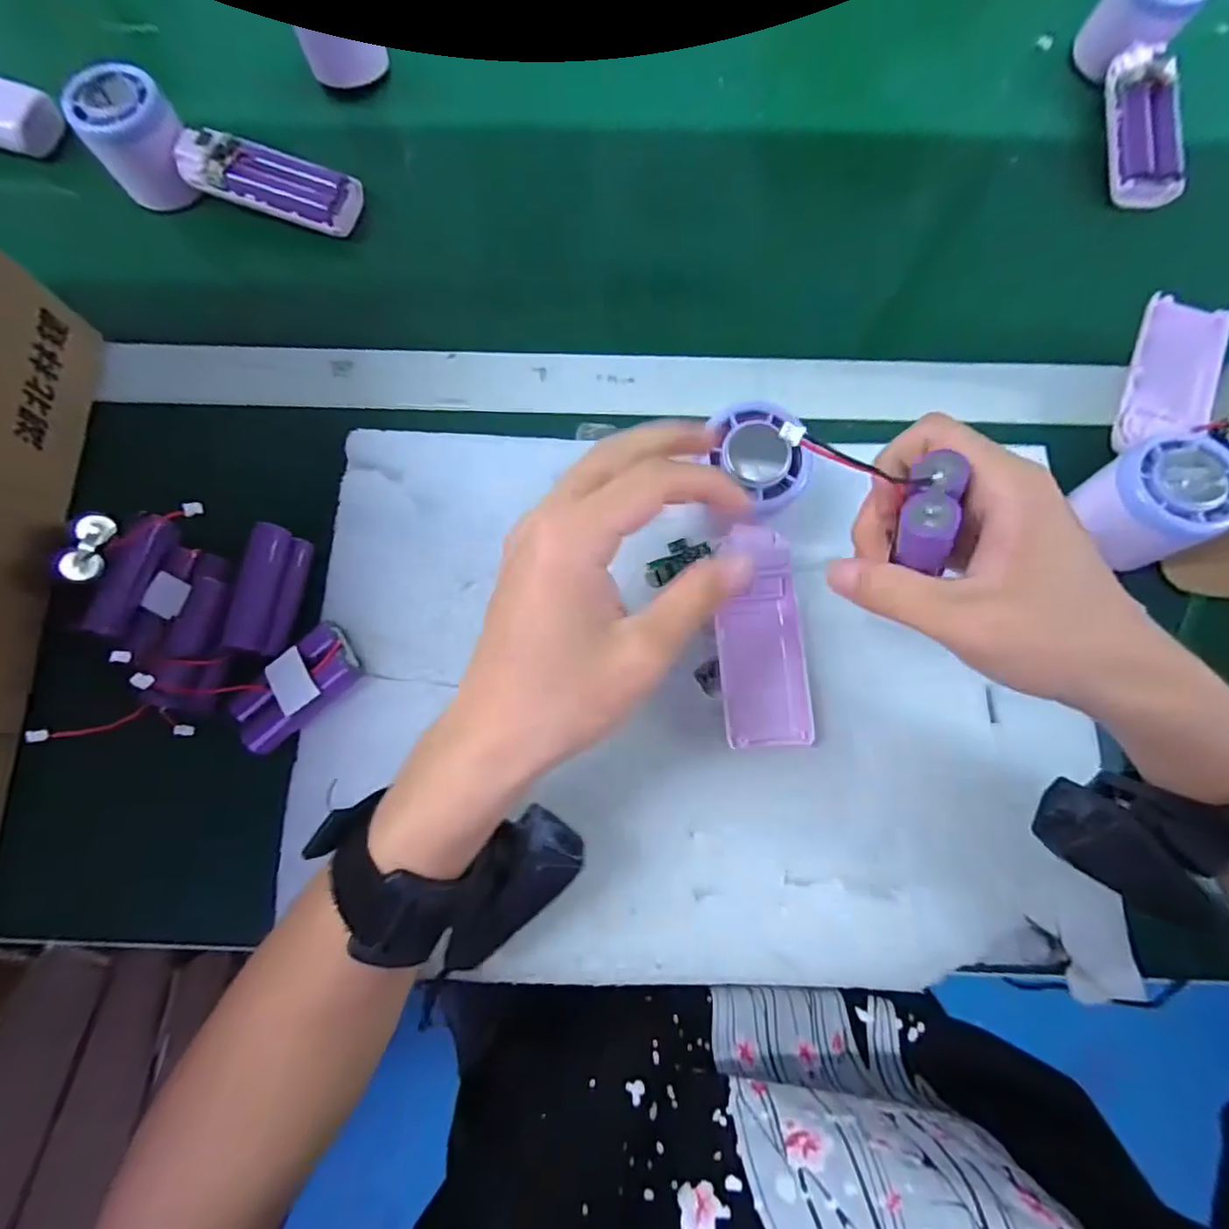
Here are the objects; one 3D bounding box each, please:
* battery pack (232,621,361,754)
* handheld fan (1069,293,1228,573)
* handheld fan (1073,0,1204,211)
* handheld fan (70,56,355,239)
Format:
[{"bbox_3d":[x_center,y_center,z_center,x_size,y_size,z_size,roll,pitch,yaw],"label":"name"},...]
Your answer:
[{"bbox_3d":[-0.162,0.039,0.299,0.032,0.023,0.070,43,81,10],"label":"battery pack"},{"bbox_3d":[0.302,-0.105,0.314,0.062,0.044,0.168,30,79,8],"label":"handheld fan"},{"bbox_3d":[0.355,-0.361,0.389,0.051,0.054,0.159,4,77,2],"label":"handheld fan"},{"bbox_3d":[-0.255,-0.296,0.387,0.170,0.052,0.052,15,77,-8],"label":"handheld fan"}]

